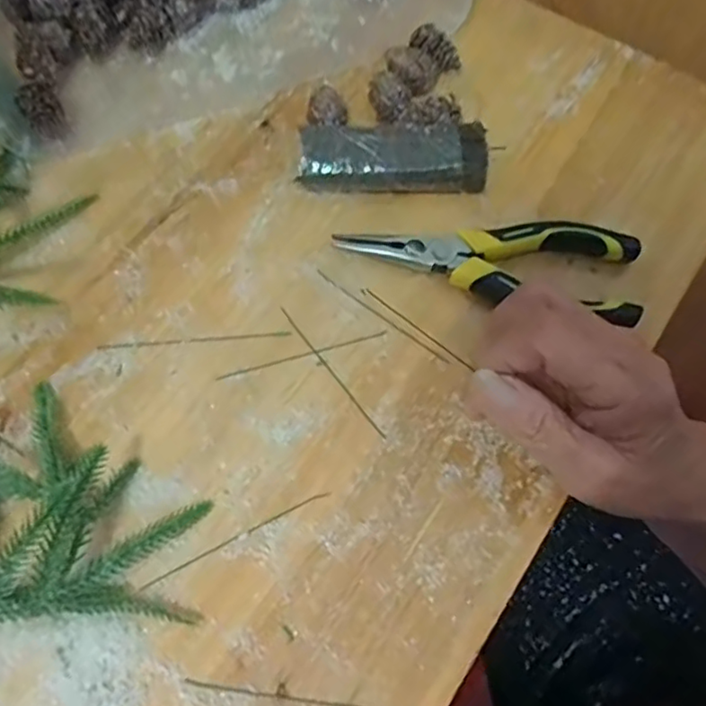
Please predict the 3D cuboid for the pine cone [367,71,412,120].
[{"bbox_3d":[0.021,-0.153,0.374,0.020,0.021,0.026,-13,68,-5],"label":"pine cone"}]

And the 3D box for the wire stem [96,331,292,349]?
[{"bbox_3d":[-0.083,-0.008,0.325,0.100,0.004,0.004,-4,68,-2],"label":"wire stem"}]

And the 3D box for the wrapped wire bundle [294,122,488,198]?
[{"bbox_3d":[0.022,-0.108,0.354,0.102,0.027,0.034,-2,68,-1],"label":"wrapped wire bundle"}]

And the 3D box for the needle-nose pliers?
[{"bbox_3d":[0.071,-0.049,0.335,0.158,0.018,0.051,9,68,3],"label":"needle-nose pliers"}]

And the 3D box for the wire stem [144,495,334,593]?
[{"bbox_3d":[-0.054,0.085,0.286,0.093,0.004,0.004,-25,70,-10],"label":"wire stem"}]

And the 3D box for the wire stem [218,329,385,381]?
[{"bbox_3d":[-0.026,0.001,0.324,0.090,0.004,0.004,-16,69,-6],"label":"wire stem"}]

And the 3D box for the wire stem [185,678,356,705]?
[{"bbox_3d":[-0.030,0.145,0.262,0.082,0.004,0.004,8,68,3],"label":"wire stem"}]

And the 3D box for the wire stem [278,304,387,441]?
[{"bbox_3d":[-0.011,0.009,0.319,0.004,0.004,0.089,-35,72,-13],"label":"wire stem"}]

